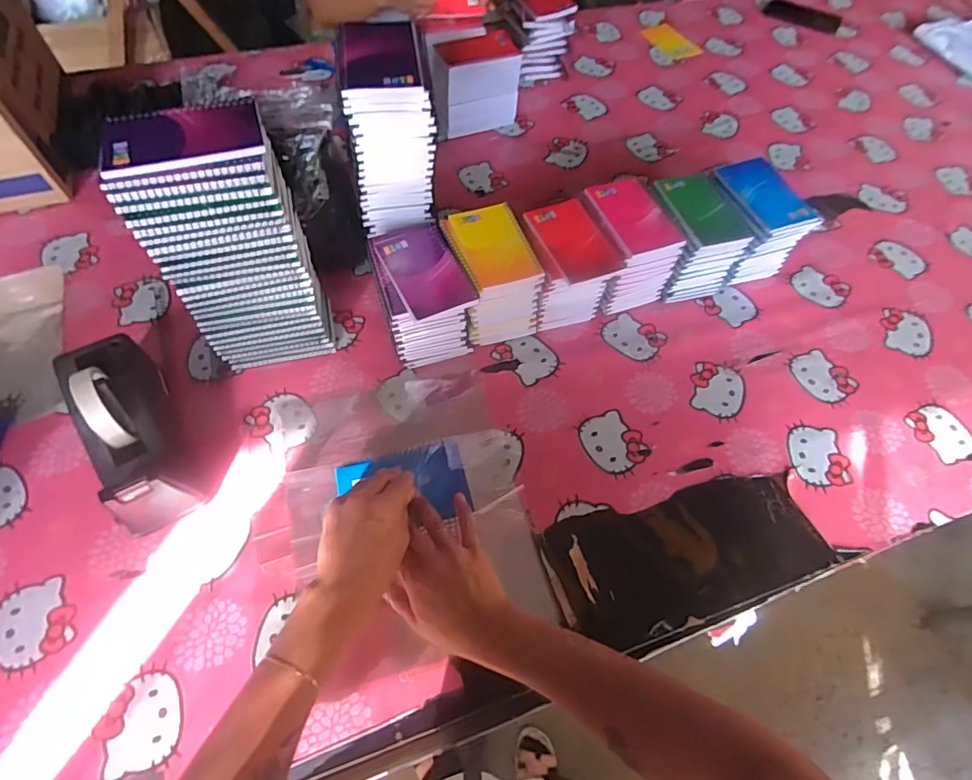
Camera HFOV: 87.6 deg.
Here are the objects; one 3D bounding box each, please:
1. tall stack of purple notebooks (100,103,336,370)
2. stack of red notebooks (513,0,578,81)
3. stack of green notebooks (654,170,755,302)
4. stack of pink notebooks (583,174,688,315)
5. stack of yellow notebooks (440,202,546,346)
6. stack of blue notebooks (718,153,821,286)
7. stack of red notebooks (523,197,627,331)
[{"bbox_3d":[-0.271,-0.148,0.569,0.135,0.287,0.096,-11,60,-9],"label":"tall stack of purple notebooks"},{"bbox_3d":[0.109,-0.702,0.999,0.103,0.123,0.119,-9,60,-8],"label":"stack of red notebooks"},{"bbox_3d":[0.285,-0.216,0.722,0.101,0.120,0.125,-17,61,-12],"label":"stack of green notebooks"},{"bbox_3d":[0.196,-0.198,0.713,0.098,0.114,0.136,-11,60,-9],"label":"stack of pink notebooks"},{"bbox_3d":[0.005,-0.150,0.673,0.094,0.117,0.138,-16,61,-12],"label":"stack of yellow notebooks"},{"bbox_3d":[0.374,-0.239,0.739,0.110,0.125,0.132,-16,61,-12],"label":"stack of blue notebooks"},{"bbox_3d":[0.106,-0.164,0.687,0.099,0.116,0.124,-13,61,-10],"label":"stack of red notebooks"}]

